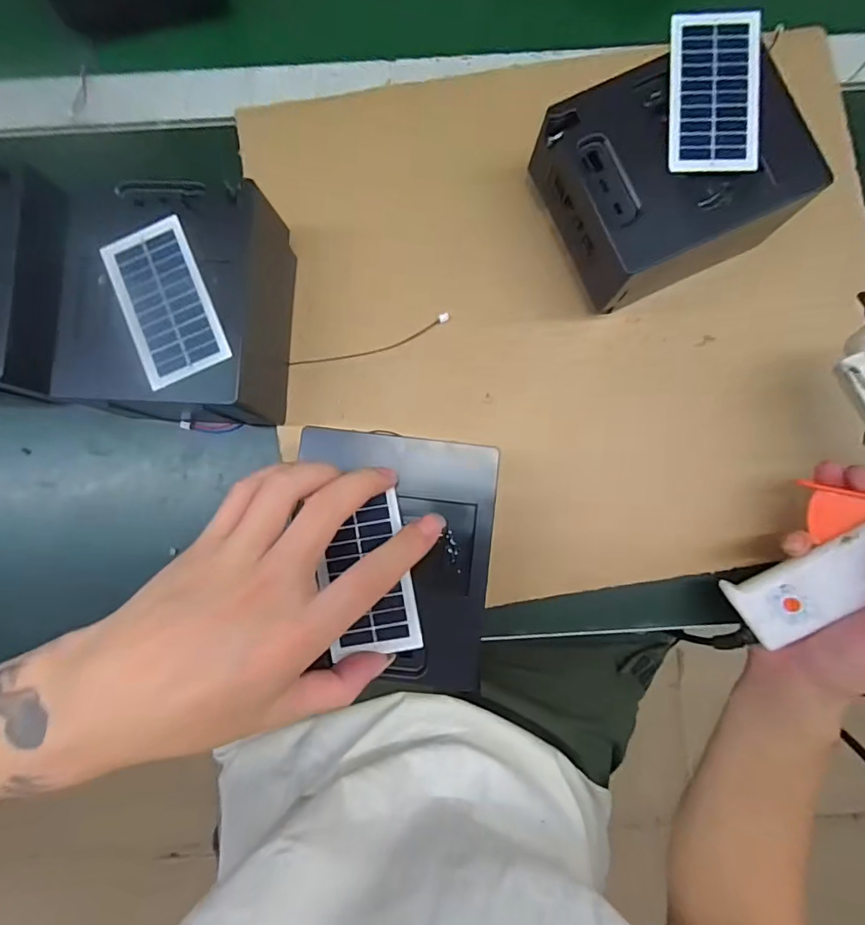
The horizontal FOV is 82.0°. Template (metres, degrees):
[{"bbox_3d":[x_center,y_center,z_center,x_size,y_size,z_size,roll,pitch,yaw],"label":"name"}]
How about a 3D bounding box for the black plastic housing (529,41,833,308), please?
[{"bbox_3d":[0.151,-0.181,0.333,0.144,0.079,0.121,-23,87,-2],"label":"black plastic housing"}]

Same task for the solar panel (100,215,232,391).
[{"bbox_3d":[-0.157,-0.095,0.292,0.049,0.004,0.092,-23,87,-2],"label":"solar panel"}]

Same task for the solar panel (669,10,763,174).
[{"bbox_3d":[0.169,-0.222,0.298,0.051,0.010,0.092,1,87,-1],"label":"solar panel"}]

